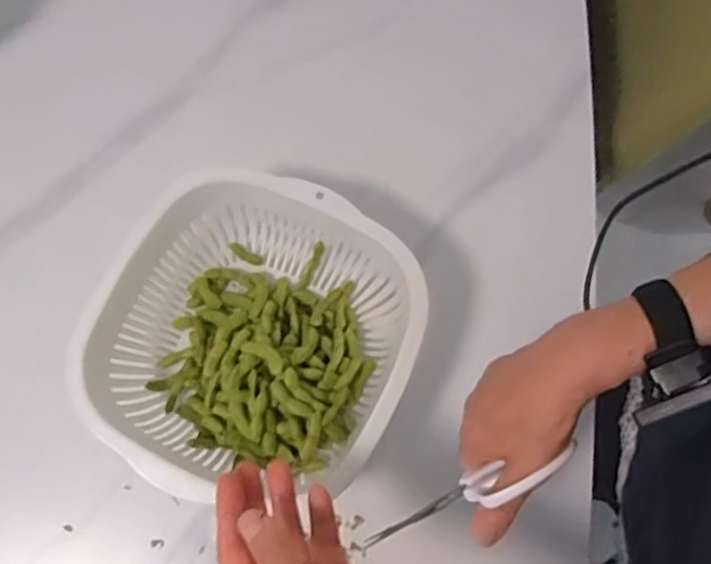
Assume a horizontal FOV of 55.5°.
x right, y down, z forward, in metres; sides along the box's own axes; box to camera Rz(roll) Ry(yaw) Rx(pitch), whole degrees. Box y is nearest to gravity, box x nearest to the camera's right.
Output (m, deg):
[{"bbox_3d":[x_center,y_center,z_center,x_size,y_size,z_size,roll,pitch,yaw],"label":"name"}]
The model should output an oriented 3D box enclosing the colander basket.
[{"bbox_3d":[-0.079,0.050,0.564,0.238,0.092,0.245,30,76,7],"label":"colander basket"}]

